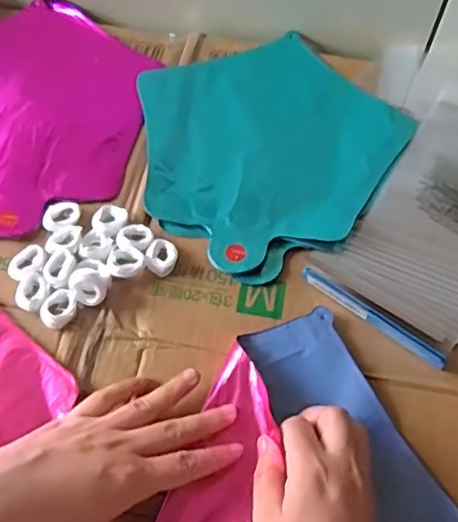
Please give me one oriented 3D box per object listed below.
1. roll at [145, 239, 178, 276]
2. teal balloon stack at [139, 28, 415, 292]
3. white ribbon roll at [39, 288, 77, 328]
[{"bbox_3d":[-0.049,-0.003,0.464,0.022,0.012,0.030,15,59,5],"label":"roll"},{"bbox_3d":[0.028,-0.103,0.535,0.225,0.016,0.222,-38,68,-22],"label":"teal balloon stack"},{"bbox_3d":[-0.118,0.032,0.435,0.022,0.013,0.027,17,60,7],"label":"white ribbon roll"}]

